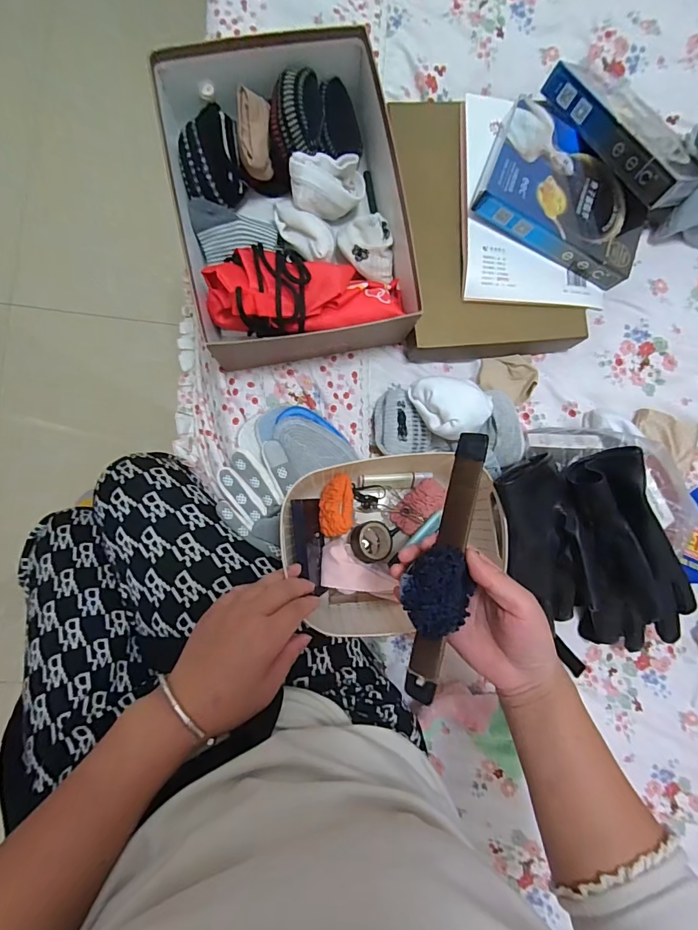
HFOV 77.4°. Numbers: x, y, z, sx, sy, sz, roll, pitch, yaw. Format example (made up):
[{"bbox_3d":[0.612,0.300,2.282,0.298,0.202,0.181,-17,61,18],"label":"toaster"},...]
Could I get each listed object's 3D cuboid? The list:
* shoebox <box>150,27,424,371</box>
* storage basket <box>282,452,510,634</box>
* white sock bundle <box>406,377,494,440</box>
[{"bbox_3d":[-0.057,-0.283,0.474,0.229,0.084,0.309,-10,88,-7],"label":"shoebox"},{"bbox_3d":[0.042,0.076,0.447,0.209,0.095,0.171,-4,87,-7],"label":"storage basket"},{"bbox_3d":[0.113,-0.066,0.472,0.073,0.044,0.072,0,87,-7],"label":"white sock bundle"}]

